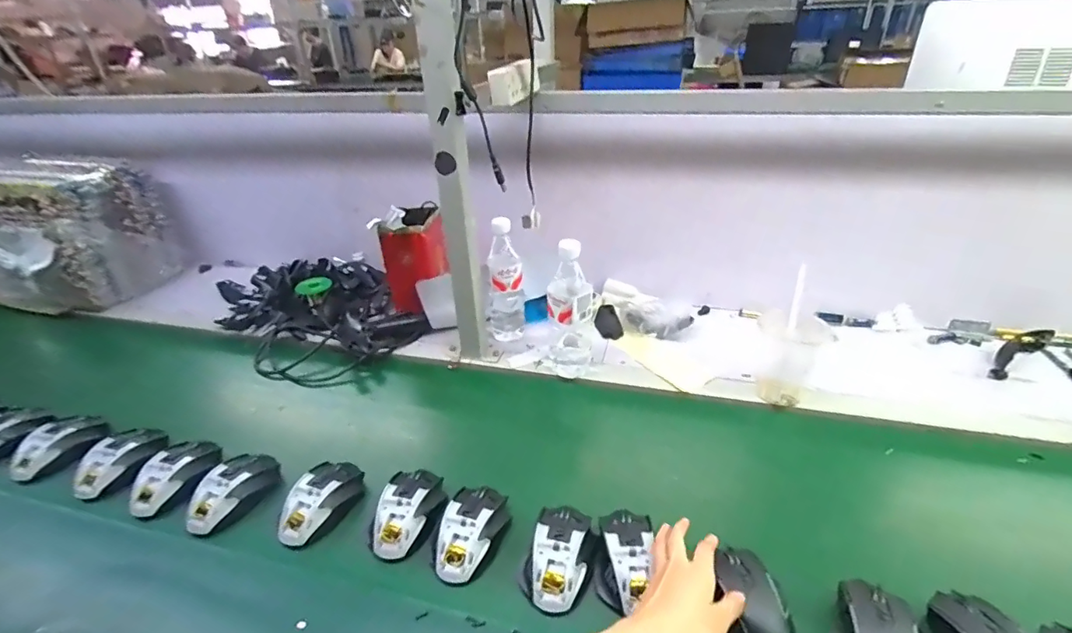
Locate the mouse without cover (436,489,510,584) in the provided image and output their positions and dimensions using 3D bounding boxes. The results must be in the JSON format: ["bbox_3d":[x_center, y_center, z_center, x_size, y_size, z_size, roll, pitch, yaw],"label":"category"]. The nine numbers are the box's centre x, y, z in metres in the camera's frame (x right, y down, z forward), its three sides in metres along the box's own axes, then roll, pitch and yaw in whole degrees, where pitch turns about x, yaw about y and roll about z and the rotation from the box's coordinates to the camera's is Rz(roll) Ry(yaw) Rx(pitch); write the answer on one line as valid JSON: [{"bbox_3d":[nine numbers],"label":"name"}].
[{"bbox_3d":[-0.077,0.241,0.573,0.065,0.028,0.109,12,36,24],"label":"mouse without cover"}]

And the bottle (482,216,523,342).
[{"bbox_3d":[-0.059,-0.060,0.896,0.067,0.222,0.056,-7,33,-4],"label":"bottle"}]

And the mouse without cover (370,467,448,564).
[{"bbox_3d":[-0.149,0.230,0.597,0.068,0.031,0.106,2,33,10],"label":"mouse without cover"}]

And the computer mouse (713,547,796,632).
[{"bbox_3d":[0.210,0.276,0.483,0.065,0.041,0.107,4,34,13],"label":"computer mouse"}]

